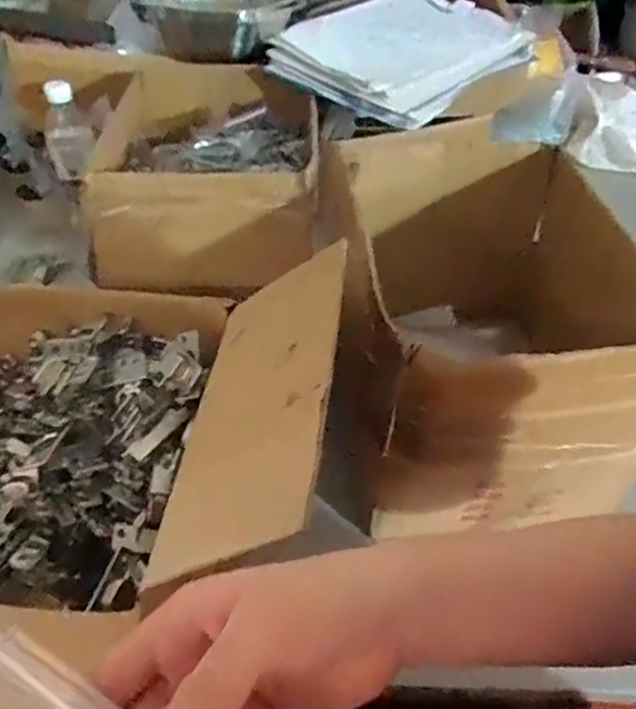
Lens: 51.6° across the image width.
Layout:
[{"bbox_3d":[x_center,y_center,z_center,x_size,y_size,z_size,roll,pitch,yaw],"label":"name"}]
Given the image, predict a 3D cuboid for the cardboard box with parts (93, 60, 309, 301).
[{"bbox_3d":[-0.131,-0.219,0.807,0.253,0.129,0.322,-2,44,-1],"label":"cardboard box with parts"}]

